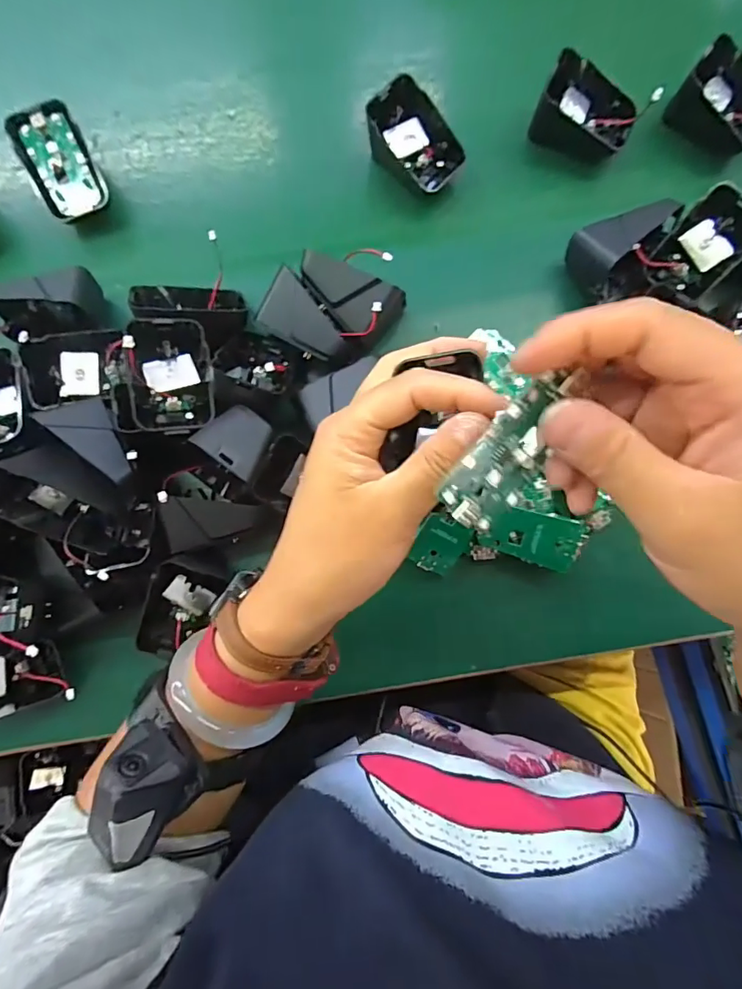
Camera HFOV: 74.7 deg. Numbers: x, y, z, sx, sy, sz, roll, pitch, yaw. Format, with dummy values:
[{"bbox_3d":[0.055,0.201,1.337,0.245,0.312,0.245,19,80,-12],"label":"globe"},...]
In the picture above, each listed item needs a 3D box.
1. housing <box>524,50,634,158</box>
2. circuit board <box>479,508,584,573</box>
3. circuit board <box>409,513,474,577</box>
[{"bbox_3d":[0.153,-0.272,0.345,0.067,0.039,0.049,22,83,3],"label":"housing"},{"bbox_3d":[0.100,0.027,0.305,0.056,0.004,0.032,15,102,17],"label":"circuit board"},{"bbox_3d":[0.044,0.033,0.312,0.030,0.004,0.036,26,101,-5],"label":"circuit board"}]

